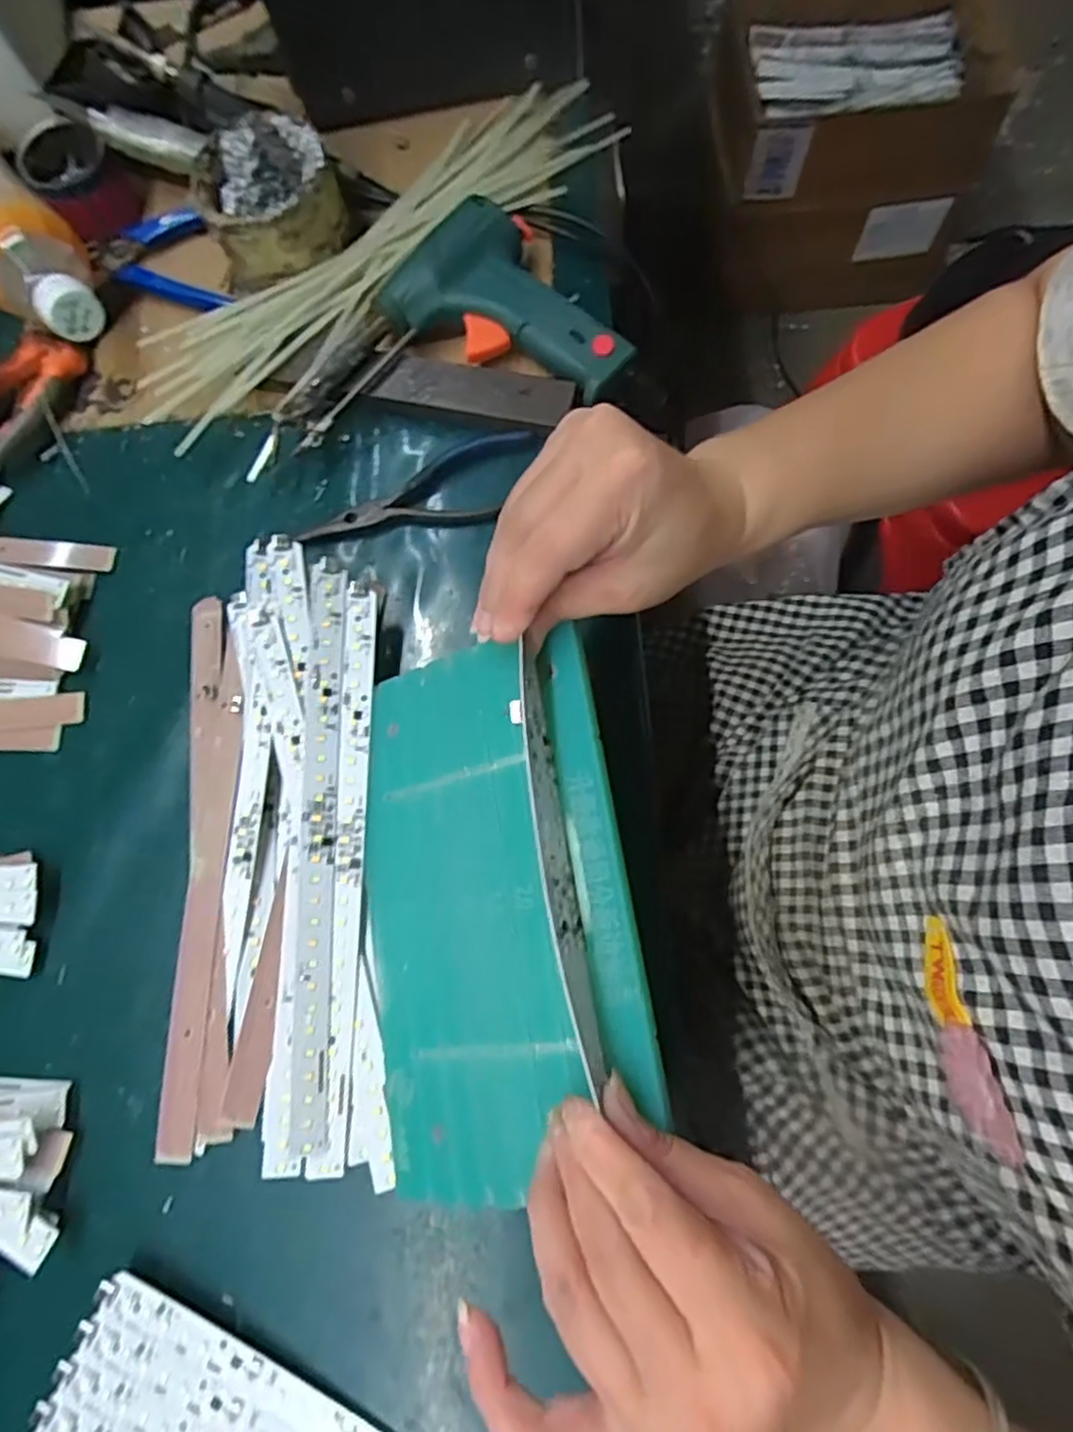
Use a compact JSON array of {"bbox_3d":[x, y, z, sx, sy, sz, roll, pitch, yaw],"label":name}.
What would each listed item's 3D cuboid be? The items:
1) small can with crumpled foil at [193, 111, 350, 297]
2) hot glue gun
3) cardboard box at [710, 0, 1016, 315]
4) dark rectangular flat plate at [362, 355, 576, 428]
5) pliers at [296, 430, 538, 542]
[{"bbox_3d":[-0.163,-0.316,0.416,0.080,0.056,0.088,-24,74,-1],"label":"small can with crumpled foil"},{"bbox_3d":[-0.007,-0.244,0.407,0.140,0.032,0.080,22,78,10],"label":"hot glue gun"},{"bbox_3d":[0.461,-0.843,1.091,0.401,0.329,0.239,-2,75,5],"label":"cardboard box"},{"bbox_3d":[-0.038,-0.191,0.411,0.115,0.009,0.031,13,77,9],"label":"dark rectangular flat plate"},{"bbox_3d":[-0.069,-0.131,0.412,0.140,0.021,0.049,-10,74,3],"label":"pliers"}]

